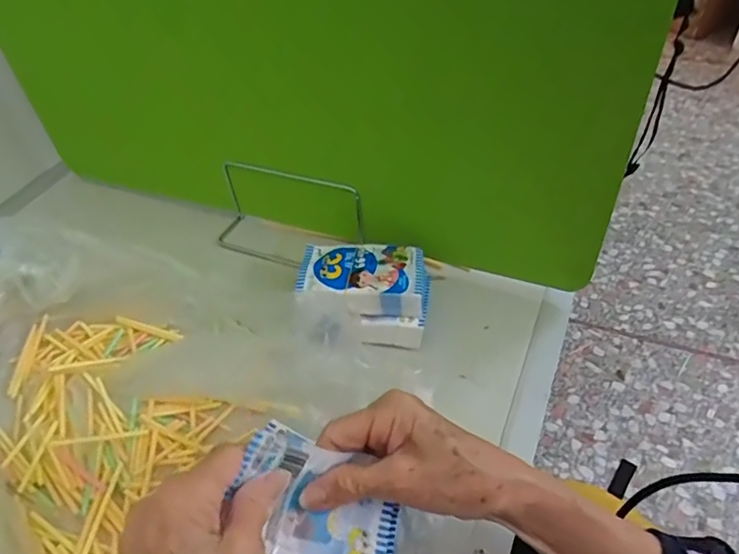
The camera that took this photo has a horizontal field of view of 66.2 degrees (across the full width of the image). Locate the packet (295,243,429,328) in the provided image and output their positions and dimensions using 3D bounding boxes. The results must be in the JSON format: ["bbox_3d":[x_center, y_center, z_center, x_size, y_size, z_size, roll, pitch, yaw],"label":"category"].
[{"bbox_3d":[-0.005,0.001,0.492,0.109,0.027,0.069,2,41,7],"label":"packet"}]

